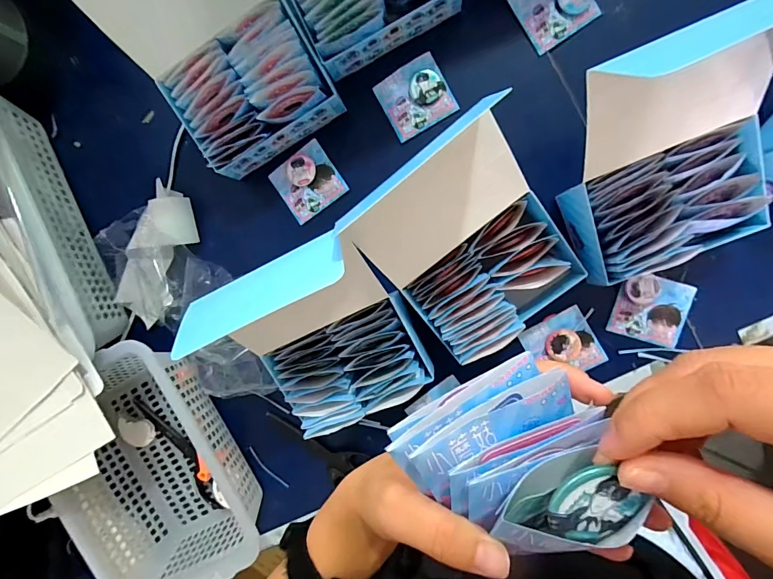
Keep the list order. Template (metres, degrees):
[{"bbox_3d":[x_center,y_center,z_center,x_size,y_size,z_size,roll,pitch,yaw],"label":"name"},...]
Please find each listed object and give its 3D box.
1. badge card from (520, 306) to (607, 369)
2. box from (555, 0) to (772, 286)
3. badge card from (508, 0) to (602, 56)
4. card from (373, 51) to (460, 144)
[{"bbox_3d":[0.189,0.061,0.421,0.067,0.009,0.065,-30,85,6],"label":"badge card"},{"bbox_3d":[0.240,-0.100,0.326,0.161,0.145,0.170,-18,94,9],"label":"box"},{"bbox_3d":[0.165,-0.283,0.392,0.069,0.013,0.069,-33,92,10],"label":"badge card"},{"bbox_3d":[0.031,-0.202,0.416,0.069,0.014,0.068,-28,93,9],"label":"card"}]

